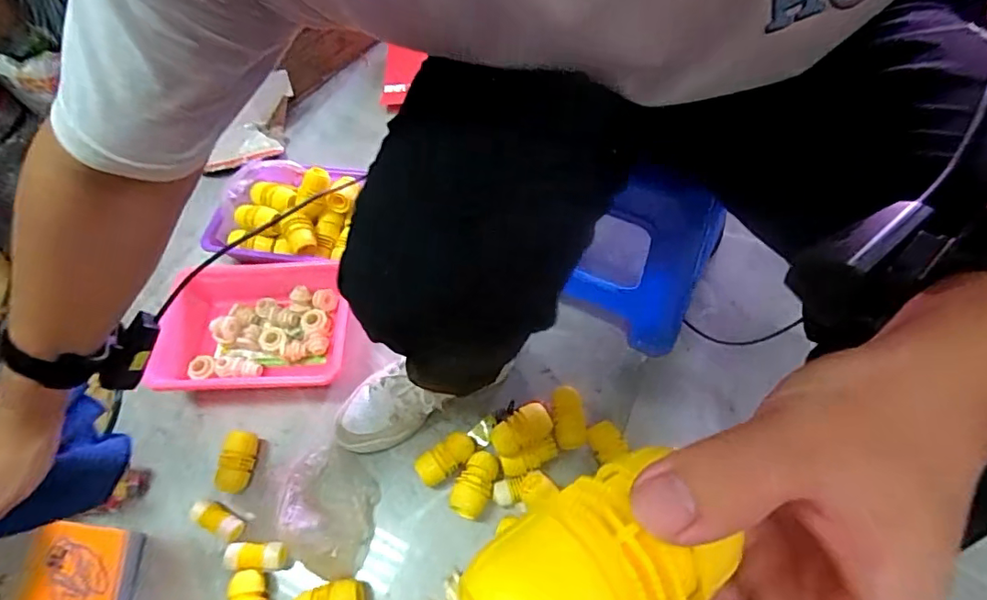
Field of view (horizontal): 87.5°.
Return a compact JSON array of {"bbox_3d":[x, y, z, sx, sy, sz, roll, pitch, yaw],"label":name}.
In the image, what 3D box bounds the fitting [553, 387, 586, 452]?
[{"bbox_3d":[0.104,0.164,0.726,0.041,0.030,0.096,-5,60,1],"label":"fitting"}]

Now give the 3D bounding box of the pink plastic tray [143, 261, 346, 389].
[{"bbox_3d":[-0.360,0.037,0.812,0.281,0.069,0.218,-1,60,2],"label":"pink plastic tray"}]

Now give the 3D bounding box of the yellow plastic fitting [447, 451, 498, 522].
[{"bbox_3d":[-0.025,0.247,0.688,0.052,0.037,0.085,12,62,10],"label":"yellow plastic fitting"}]

